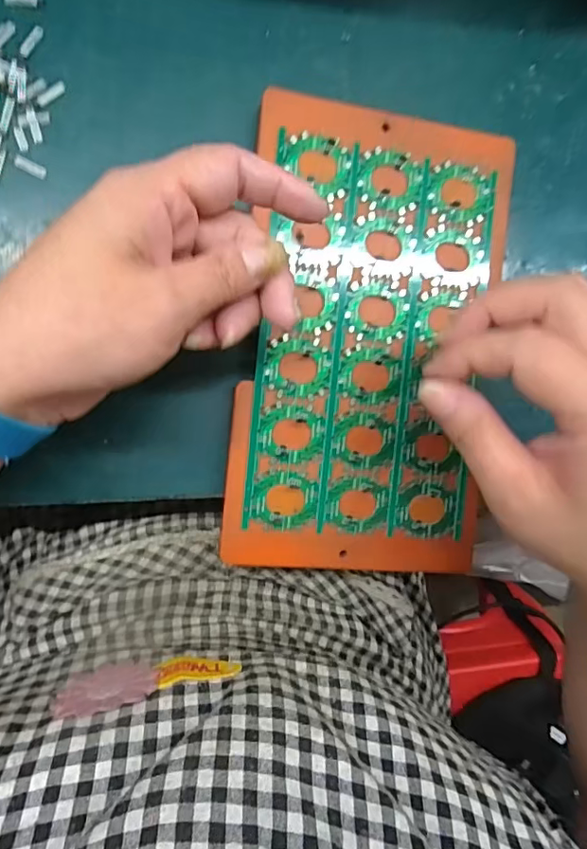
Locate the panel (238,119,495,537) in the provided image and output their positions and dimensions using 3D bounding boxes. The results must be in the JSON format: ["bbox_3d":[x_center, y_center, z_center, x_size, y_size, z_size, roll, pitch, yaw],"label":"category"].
[{"bbox_3d":[0.043,-0.042,0.276,0.117,0.004,0.198,5,91,-11],"label":"panel"}]

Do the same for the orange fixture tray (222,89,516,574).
[{"bbox_3d":[0.042,-0.043,0.277,0.135,0.012,0.239,5,93,-11],"label":"orange fixture tray"}]

